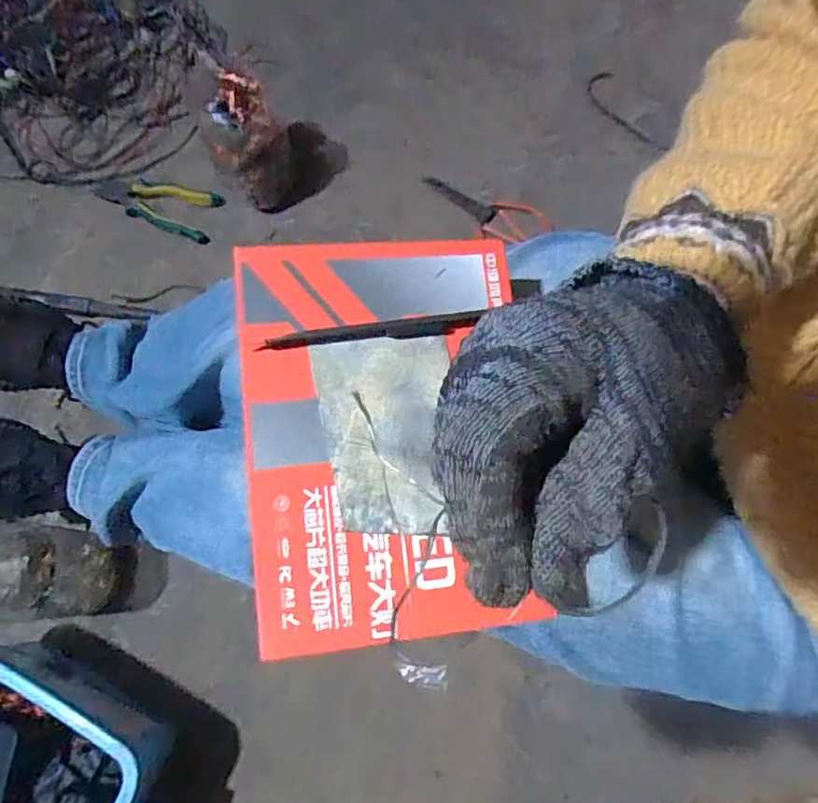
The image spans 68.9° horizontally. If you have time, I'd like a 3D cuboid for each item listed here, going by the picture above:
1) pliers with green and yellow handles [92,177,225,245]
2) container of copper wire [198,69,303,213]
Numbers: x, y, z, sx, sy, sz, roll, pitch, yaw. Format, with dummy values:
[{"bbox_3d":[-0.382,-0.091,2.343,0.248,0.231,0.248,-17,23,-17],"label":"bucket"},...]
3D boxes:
[{"bbox_3d":[-0.359,-0.282,0.846,0.177,0.015,0.070,18,77,5],"label":"pliers with green and yellow handles"},{"bbox_3d":[-0.205,-0.324,0.772,0.098,0.146,0.108,-31,78,-7],"label":"container of copper wire"}]

